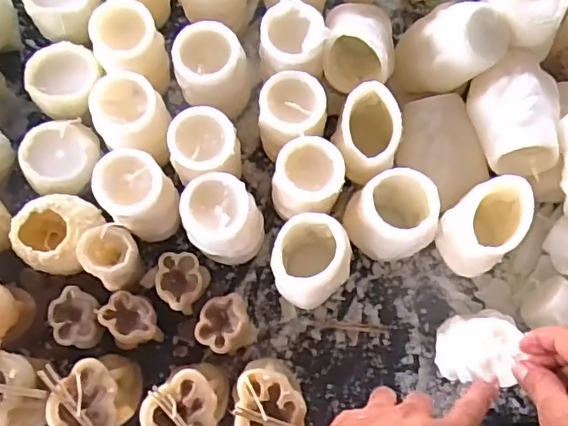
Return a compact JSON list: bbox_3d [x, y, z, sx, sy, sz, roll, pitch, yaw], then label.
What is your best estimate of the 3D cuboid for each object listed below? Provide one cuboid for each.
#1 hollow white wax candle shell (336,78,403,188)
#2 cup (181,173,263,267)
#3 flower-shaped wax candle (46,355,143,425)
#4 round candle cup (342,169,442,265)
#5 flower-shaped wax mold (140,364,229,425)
[{"bbox_3d":[0.080,-0.067,0.542,0.052,0.087,0.086,2,78,1],"label":"hollow white wax candle shell"},{"bbox_3d":[-0.056,0.011,0.536,0.064,0.110,0.070,0,78,1],"label":"cup"},{"bbox_3d":[-0.164,0.165,0.501,0.062,0.066,0.080,39,81,9],"label":"flower-shaped wax candle"},{"bbox_3d":[0.103,0.007,0.536,0.073,0.101,0.069,0,78,1],"label":"round candle cup"},{"bbox_3d":[-0.079,0.178,0.509,0.080,0.083,0.073,-40,80,-7],"label":"flower-shaped wax mold"}]

